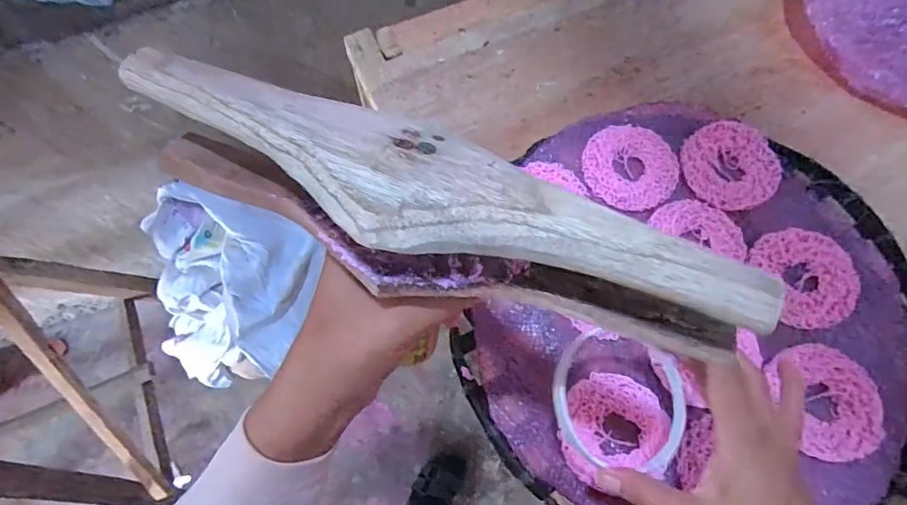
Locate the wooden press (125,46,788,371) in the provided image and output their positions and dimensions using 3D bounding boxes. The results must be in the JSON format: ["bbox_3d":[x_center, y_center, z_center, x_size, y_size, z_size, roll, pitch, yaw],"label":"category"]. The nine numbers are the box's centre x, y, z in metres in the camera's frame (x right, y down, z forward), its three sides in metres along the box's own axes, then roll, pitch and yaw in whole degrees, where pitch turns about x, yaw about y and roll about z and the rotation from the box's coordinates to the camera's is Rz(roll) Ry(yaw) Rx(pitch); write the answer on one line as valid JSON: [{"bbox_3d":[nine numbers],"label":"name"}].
[{"bbox_3d":[-0.020,-0.019,0.204,0.272,0.046,0.055,20,72,12],"label":"wooden press"}]

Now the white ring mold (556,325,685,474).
[{"bbox_3d":[0.106,0.093,0.313,0.092,0.011,0.079,20,71,-13],"label":"white ring mold"}]

